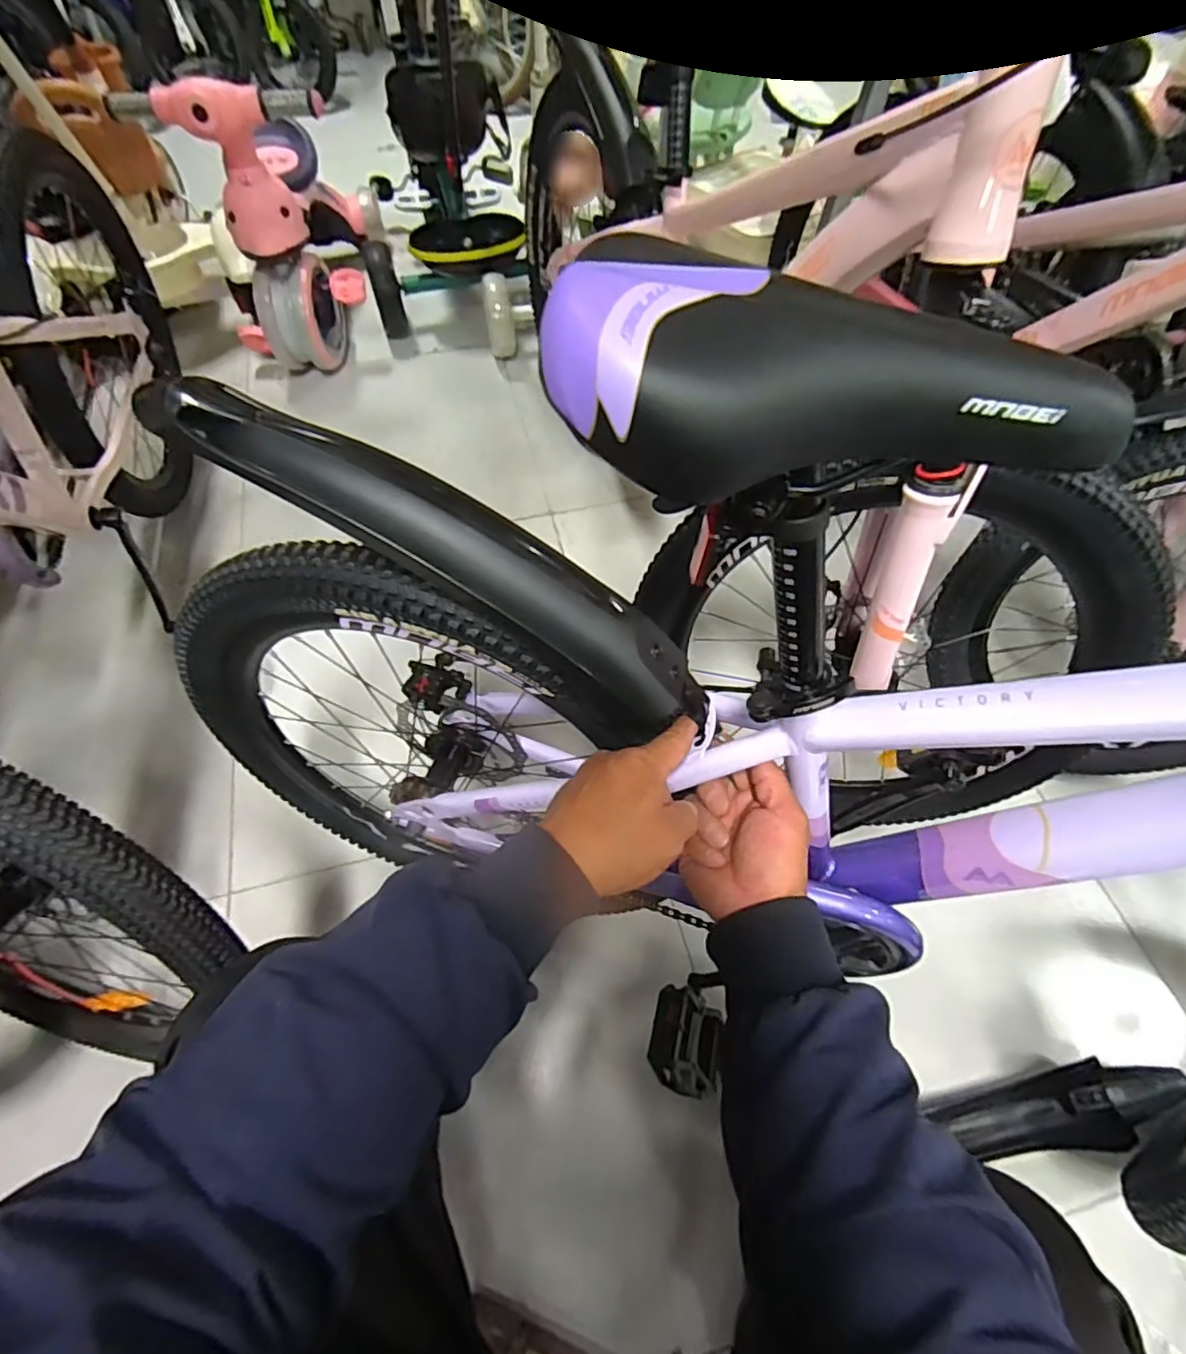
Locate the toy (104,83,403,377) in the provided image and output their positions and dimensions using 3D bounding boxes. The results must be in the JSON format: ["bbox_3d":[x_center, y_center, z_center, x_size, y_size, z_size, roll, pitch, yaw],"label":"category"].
[{"bbox_3d":[-0.619,-0.981,1.252,0.342,0.467,0.472,-9,60,-6],"label":"toy"}]

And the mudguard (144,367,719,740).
[{"bbox_3d":[-0.082,-0.072,0.401,0.401,0.048,0.067,32,61,-11],"label":"mudguard"}]

